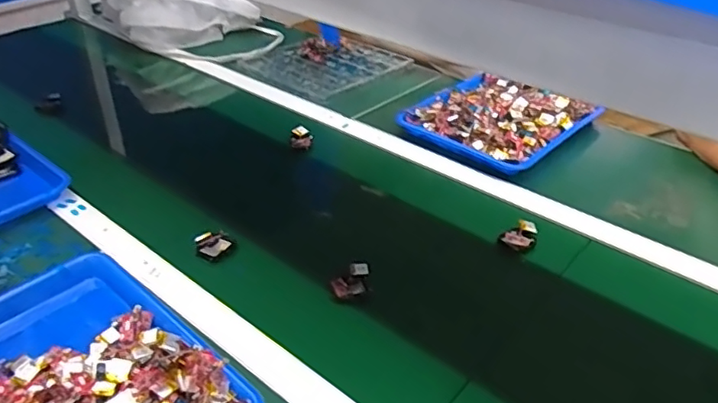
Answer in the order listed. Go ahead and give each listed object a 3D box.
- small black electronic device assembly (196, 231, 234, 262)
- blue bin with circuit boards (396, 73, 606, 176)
[{"bbox_3d":[-0.188,0.057,0.755,0.040,0.019,0.038,22,41,26],"label":"small black electronic device assembly"},{"bbox_3d":[0.240,-0.148,1.010,0.239,0.040,0.272,30,45,34],"label":"blue bin with circuit boards"}]

